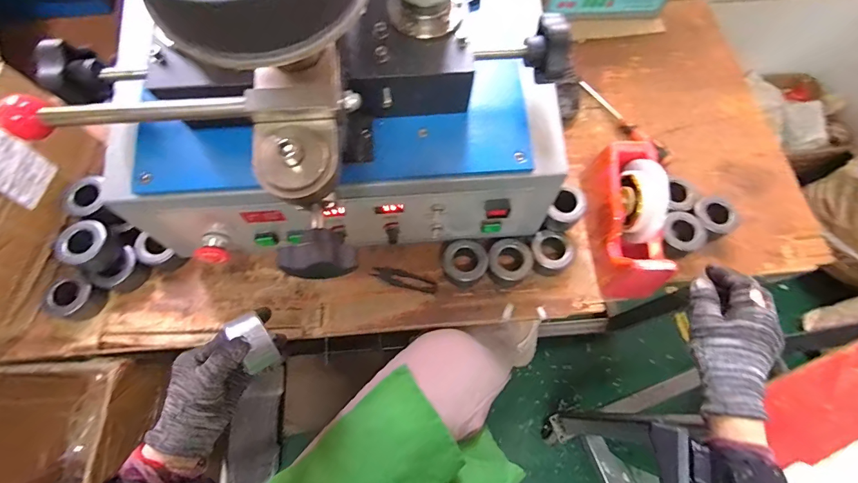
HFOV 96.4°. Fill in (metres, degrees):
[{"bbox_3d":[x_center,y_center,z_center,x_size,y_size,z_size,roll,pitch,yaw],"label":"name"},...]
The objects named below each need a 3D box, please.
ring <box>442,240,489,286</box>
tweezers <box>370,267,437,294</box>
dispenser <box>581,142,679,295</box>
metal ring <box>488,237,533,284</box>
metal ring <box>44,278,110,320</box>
[{"bbox_3d":[0.050,0.029,0.541,0.060,0.039,0.056,0,68,0],"label":"ring"},{"bbox_3d":[-0.037,0.056,0.557,0.098,0.004,0.022,15,84,11],"label":"tweezers"},{"bbox_3d":[0.268,-0.027,0.530,0.071,0.114,0.207,-2,68,-1],"label":"dispenser"},{"bbox_3d":[0.114,0.027,0.543,0.059,0.038,0.054,0,68,0],"label":"metal ring"},{"bbox_3d":[-0.477,0.079,0.520,0.056,0.031,0.051,0,68,0],"label":"metal ring"}]

